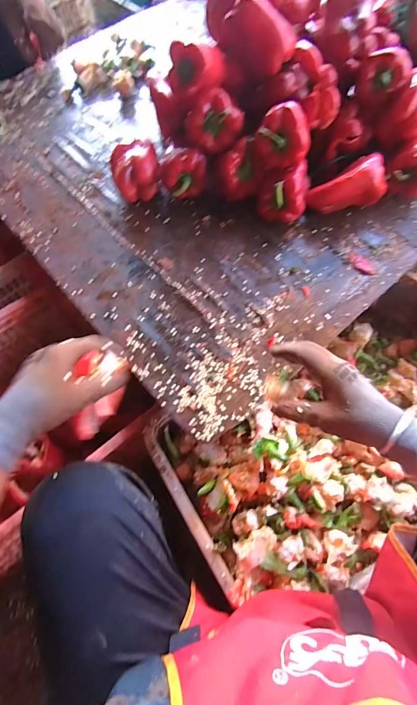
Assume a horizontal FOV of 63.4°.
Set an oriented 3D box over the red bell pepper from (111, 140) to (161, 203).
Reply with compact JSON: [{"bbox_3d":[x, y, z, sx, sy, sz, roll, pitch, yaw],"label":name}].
[{"bbox_3d":[-0.131,-0.328,0.619,0.088,0.078,0.087,-17,66,-4],"label":"red bell pepper"}]

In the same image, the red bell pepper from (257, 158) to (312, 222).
[{"bbox_3d":[0.128,-0.274,0.583,0.082,0.079,0.075,6,67,6],"label":"red bell pepper"}]

